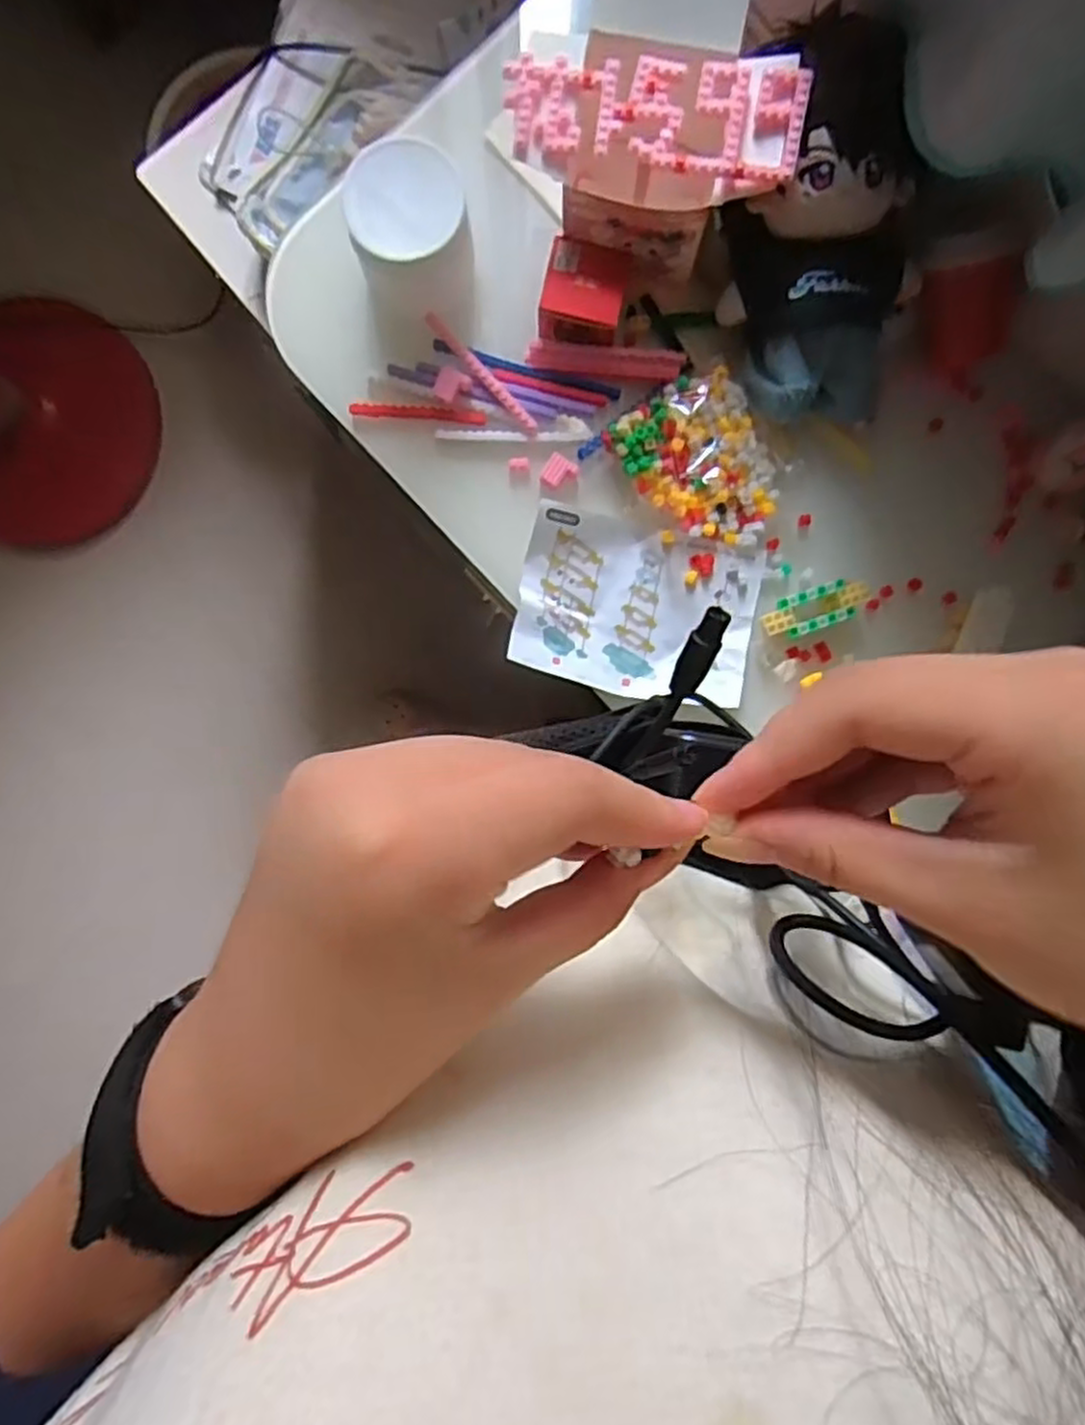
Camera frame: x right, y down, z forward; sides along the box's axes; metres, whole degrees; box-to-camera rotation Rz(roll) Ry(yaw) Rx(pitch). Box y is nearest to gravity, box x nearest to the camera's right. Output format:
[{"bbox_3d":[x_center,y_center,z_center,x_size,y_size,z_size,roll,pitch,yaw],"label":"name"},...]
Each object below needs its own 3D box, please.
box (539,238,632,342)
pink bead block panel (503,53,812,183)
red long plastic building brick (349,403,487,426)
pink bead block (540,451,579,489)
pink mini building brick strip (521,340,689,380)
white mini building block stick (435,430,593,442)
[{"bbox_3d":[0.028,-0.281,0.505,0.053,0.036,0.048,10,90,1],"label":"box"},{"bbox_3d":[0.063,-0.347,0.431,0.171,0.011,0.062,10,91,4],"label":"pink bead block panel"},{"bbox_3d":[-0.087,-0.209,0.524,0.094,0.004,0.009,5,90,1],"label":"red long plastic building brick"},{"bbox_3d":[0.012,-0.167,0.521,0.023,0.007,0.022,29,90,0],"label":"pink bead block"},{"bbox_3d":[0.044,-0.247,0.523,0.109,0.009,0.019,7,90,1],"label":"pink mini building brick strip"},{"bbox_3d":[-0.020,-0.194,0.526,0.107,0.009,0.007,1,90,1],"label":"white mini building block stick"}]

